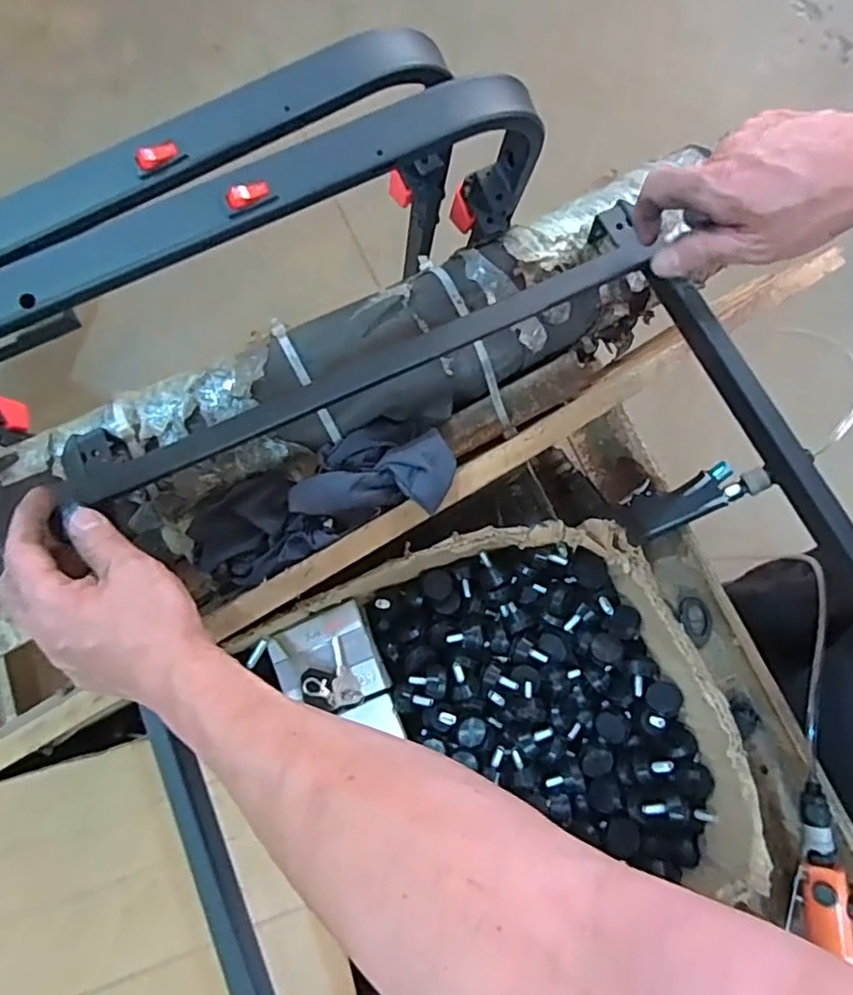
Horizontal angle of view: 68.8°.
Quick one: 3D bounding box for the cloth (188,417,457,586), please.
[{"bbox_3d":[-0.086,0.002,0.499,0.217,0.058,0.081,-23,76,-5],"label":"cloth"}]

